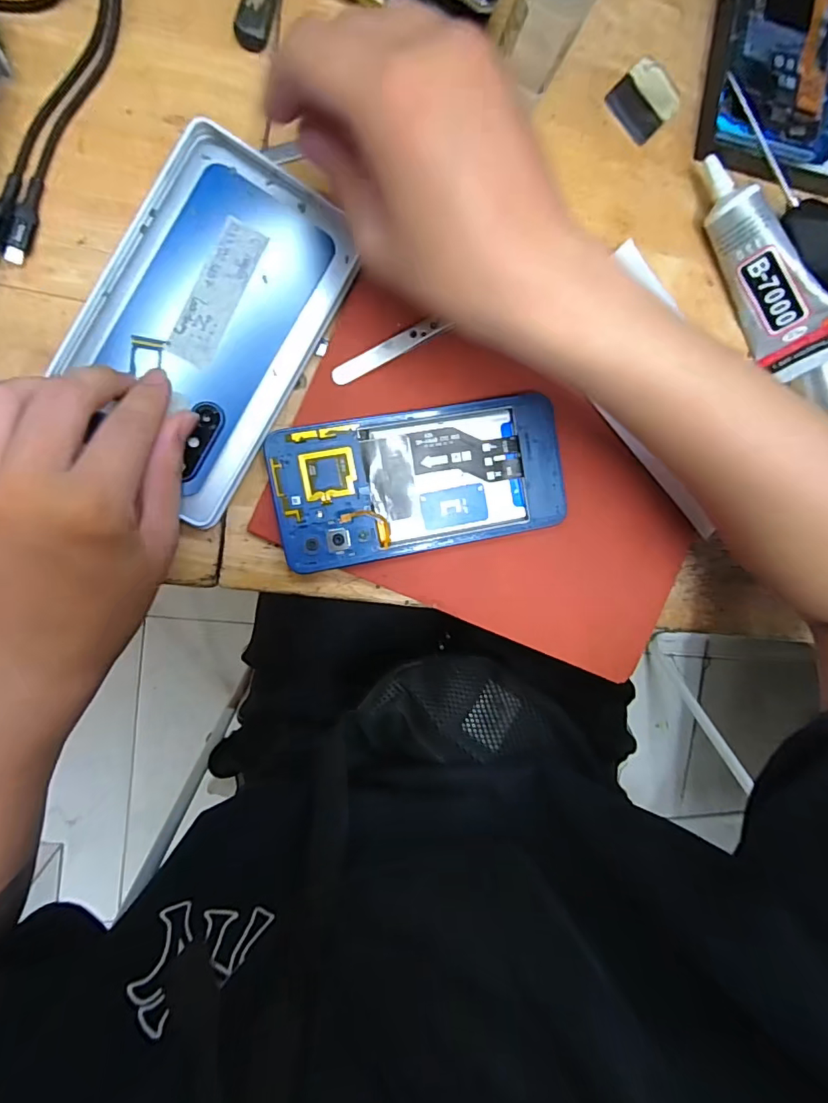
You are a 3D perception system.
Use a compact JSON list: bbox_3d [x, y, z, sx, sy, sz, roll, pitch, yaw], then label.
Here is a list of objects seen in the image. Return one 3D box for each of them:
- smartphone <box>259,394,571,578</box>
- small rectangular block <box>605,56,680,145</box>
[{"bbox_3d":[0.006,-0.039,0.281,0.159,0.013,0.077,-11,97,-10],"label":"smartphone"},{"bbox_3d":[0.136,-0.266,0.301,0.034,0.004,0.040,42,86,-11],"label":"small rectangular block"}]

